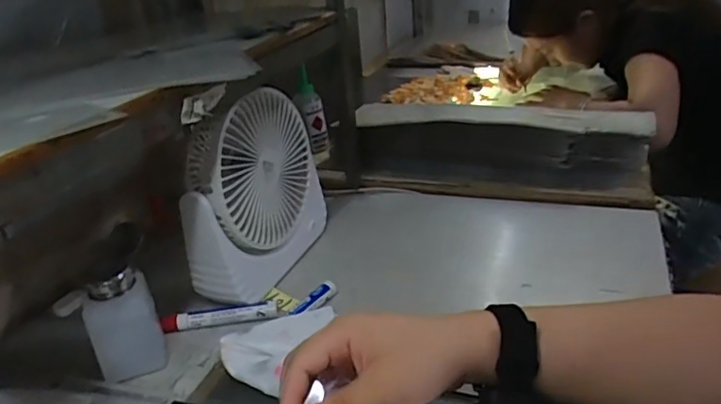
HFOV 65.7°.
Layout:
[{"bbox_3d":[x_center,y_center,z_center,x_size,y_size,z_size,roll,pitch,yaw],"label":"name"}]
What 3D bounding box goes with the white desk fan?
[{"bbox_3d":[-0.109,-0.014,0.586,0.067,0.187,0.186,6,29,18],"label":"white desk fan"}]

